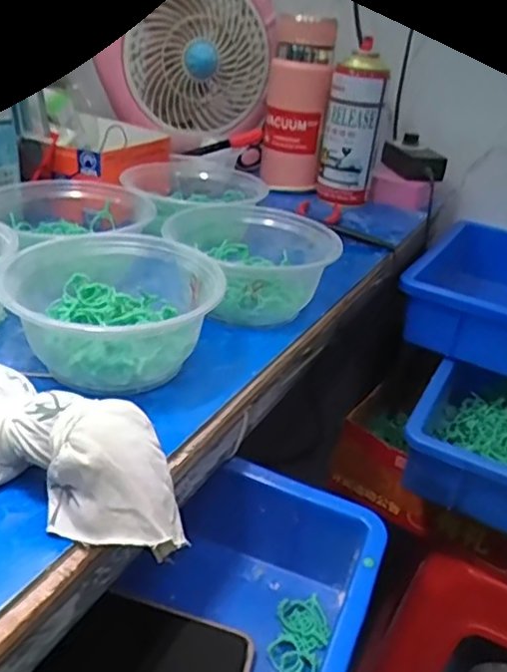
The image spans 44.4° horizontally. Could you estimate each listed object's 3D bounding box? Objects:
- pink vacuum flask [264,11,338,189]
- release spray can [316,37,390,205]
[{"bbox_3d":[0.052,-0.280,0.748,0.069,0.191,0.061,7,29,0],"label":"pink vacuum flask"},{"bbox_3d":[0.117,-0.243,0.732,0.063,0.164,0.055,11,29,7],"label":"release spray can"}]

